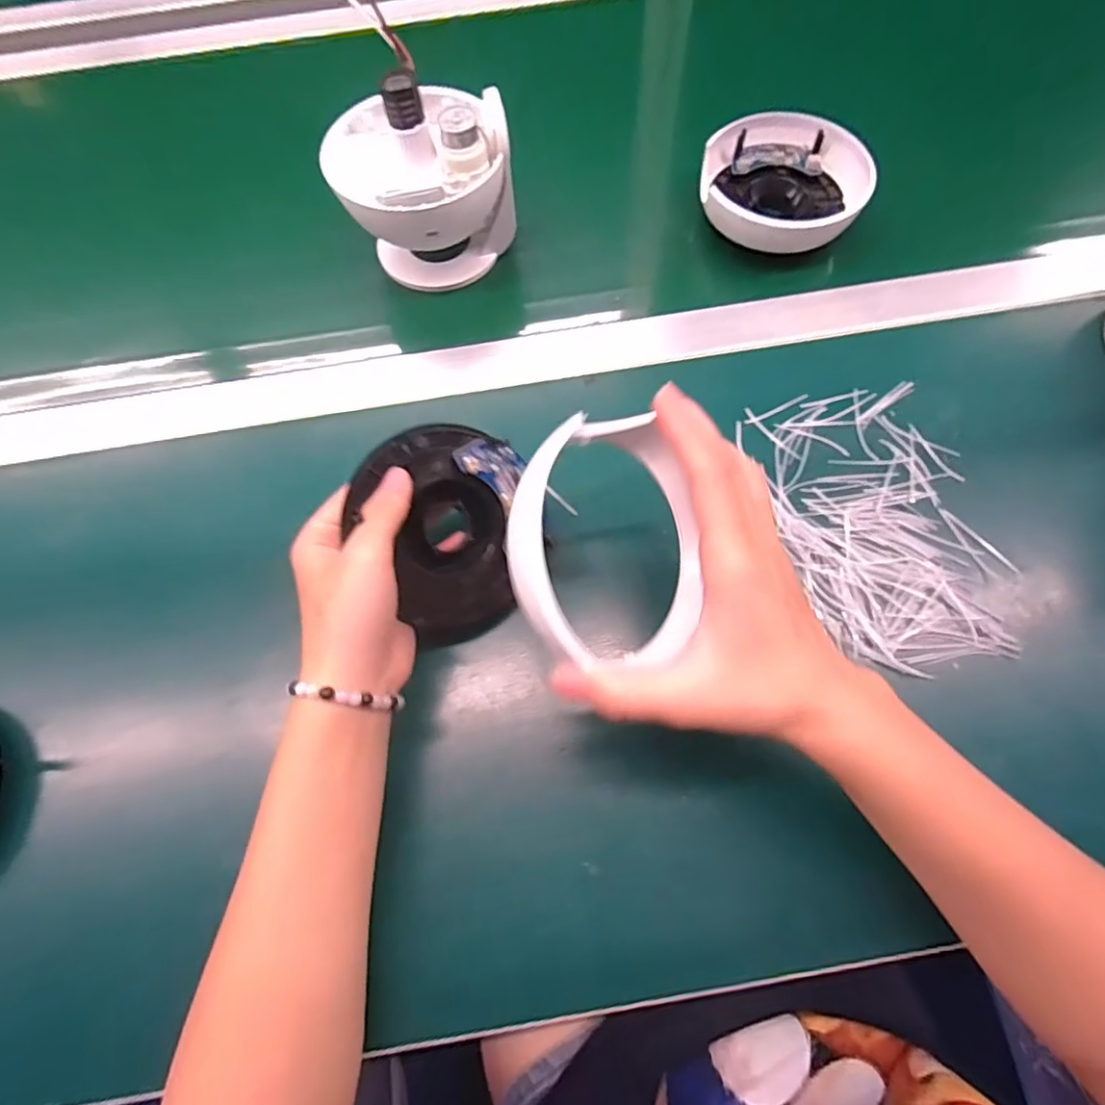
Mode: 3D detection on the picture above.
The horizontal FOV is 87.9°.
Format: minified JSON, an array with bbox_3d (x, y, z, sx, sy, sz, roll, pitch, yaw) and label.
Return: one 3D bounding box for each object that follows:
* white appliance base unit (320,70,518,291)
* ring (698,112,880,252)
[{"bbox_3d":[-0.088,-0.254,0.393,0.112,0.116,0.102,-16,69,-4],"label":"white appliance base unit"},{"bbox_3d":[0.165,-0.261,0.410,0.111,0.034,0.105,-1,69,2],"label":"ring"}]

